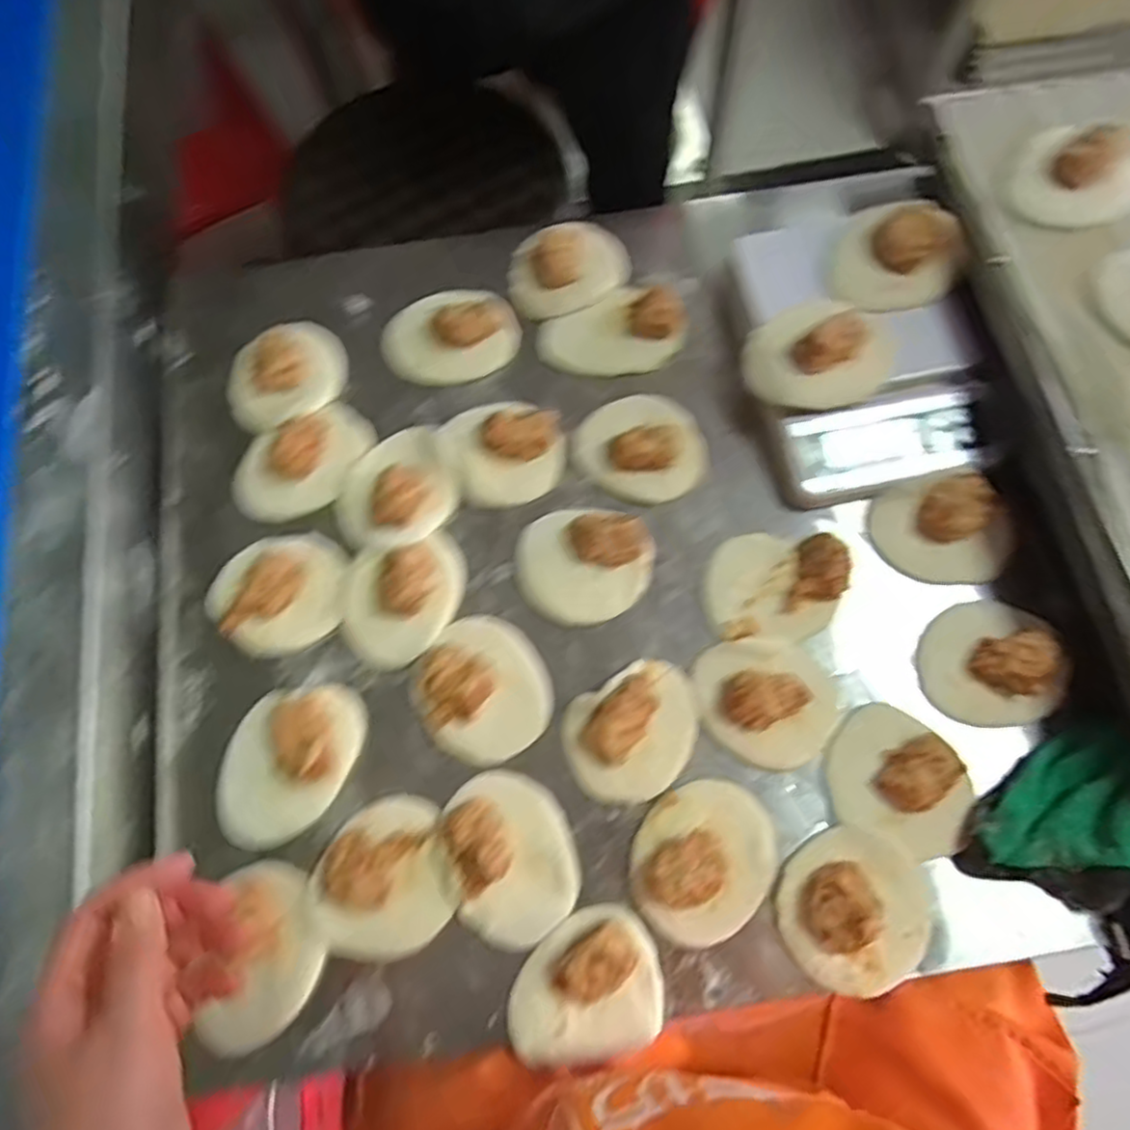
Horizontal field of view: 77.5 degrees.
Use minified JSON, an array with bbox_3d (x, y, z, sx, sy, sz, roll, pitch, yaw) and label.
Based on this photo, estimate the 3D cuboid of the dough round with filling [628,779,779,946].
[{"bbox_3d":[0.089,0.182,0.436,0.096,0.029,0.084,-33,74,-8],"label":"dough round with filling"}]

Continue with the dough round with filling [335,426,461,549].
[{"bbox_3d":[-0.127,-0.057,0.526,0.090,0.020,0.087,-1,72,2],"label":"dough round with filling"}]

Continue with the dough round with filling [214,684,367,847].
[{"bbox_3d":[-0.187,0.129,0.468,0.085,0.021,0.109,19,74,8],"label":"dough round with filling"}]

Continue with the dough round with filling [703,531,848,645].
[{"bbox_3d":[0.146,0.011,0.487,0.091,0.029,0.070,0,72,2],"label":"dough round with filling"}]

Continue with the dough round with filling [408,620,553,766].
[{"bbox_3d":[-0.056,0.081,0.475,0.085,0.024,0.094,-33,74,-9],"label":"dough round with filling"}]

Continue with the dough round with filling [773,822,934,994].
[{"bbox_3d":[0.179,0.210,0.426,0.090,0.036,0.086,-1,72,2],"label":"dough round with filling"}]

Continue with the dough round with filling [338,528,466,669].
[{"bbox_3d":[-0.116,0.023,0.496,0.088,0.013,0.087,-12,72,-3],"label":"dough round with filling"}]

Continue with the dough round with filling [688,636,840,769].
[{"bbox_3d":[0.136,0.089,0.467,0.090,0.024,0.083,-1,72,2],"label":"dough round with filling"}]

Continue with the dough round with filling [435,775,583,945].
[{"bbox_3d":[-0.034,0.181,0.439,0.076,0.023,0.100,-18,72,-4],"label":"dough round with filling"}]

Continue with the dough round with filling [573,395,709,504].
[{"bbox_3d":[0.058,-0.091,0.531,0.099,0.024,0.076,18,73,8],"label":"dough round with filling"}]

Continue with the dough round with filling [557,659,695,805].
[{"bbox_3d":[0.048,0.109,0.463,0.095,0.026,0.075,-31,74,-8],"label":"dough round with filling"}]

